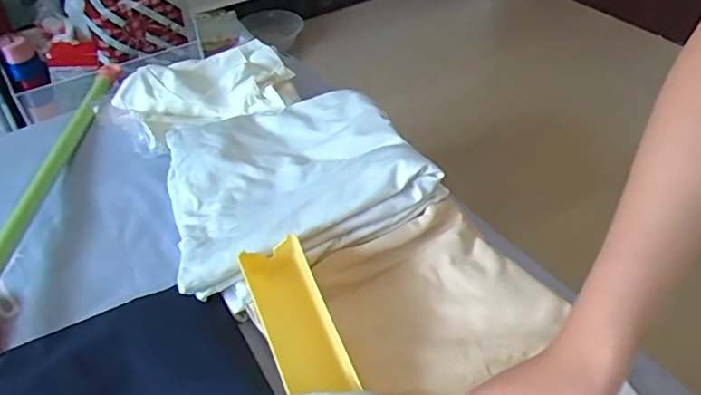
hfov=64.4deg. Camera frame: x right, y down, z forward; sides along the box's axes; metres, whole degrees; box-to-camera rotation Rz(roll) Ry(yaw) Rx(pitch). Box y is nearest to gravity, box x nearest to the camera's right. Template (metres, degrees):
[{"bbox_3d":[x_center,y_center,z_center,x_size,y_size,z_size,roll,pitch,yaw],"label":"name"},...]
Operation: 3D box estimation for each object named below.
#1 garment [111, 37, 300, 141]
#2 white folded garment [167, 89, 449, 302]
[{"bbox_3d":[-0.190,-0.144,0.754,0.228,0.045,0.166,-24,46,-22],"label":"garment"},{"bbox_3d":[-0.070,-0.024,0.604,0.270,0.063,0.231,-20,44,-18],"label":"white folded garment"}]

